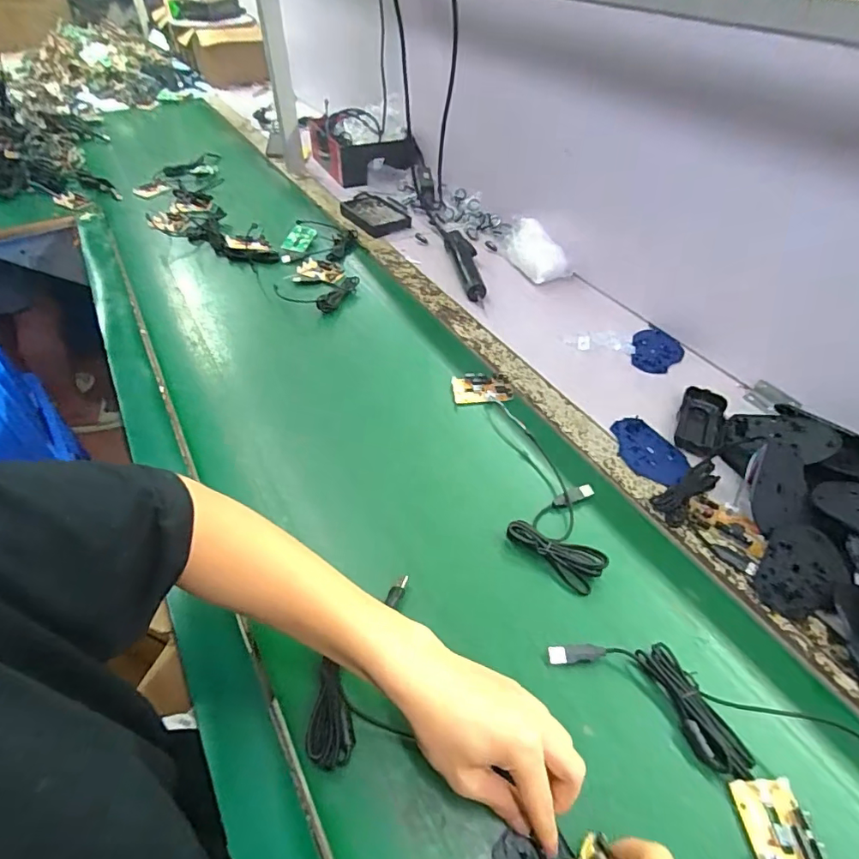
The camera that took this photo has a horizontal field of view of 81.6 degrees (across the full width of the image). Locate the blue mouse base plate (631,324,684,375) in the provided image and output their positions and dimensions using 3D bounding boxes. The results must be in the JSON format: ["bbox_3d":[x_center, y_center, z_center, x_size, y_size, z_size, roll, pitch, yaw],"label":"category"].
[{"bbox_3d":[0.345,-0.124,0.753,0.072,0.007,0.130,16,47,13],"label":"blue mouse base plate"}]

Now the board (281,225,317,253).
[{"bbox_3d":[-0.249,-0.361,0.944,0.049,0.010,0.074,16,60,-2],"label":"board"}]

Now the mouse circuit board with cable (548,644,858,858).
[{"bbox_3d":[0.224,0.226,0.377,0.123,0.040,0.233,-28,52,-26],"label":"mouse circuit board with cable"}]

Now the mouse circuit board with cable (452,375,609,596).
[{"bbox_3d":[0.111,0.036,0.570,0.098,0.019,0.312,-9,46,-10],"label":"mouse circuit board with cable"}]

